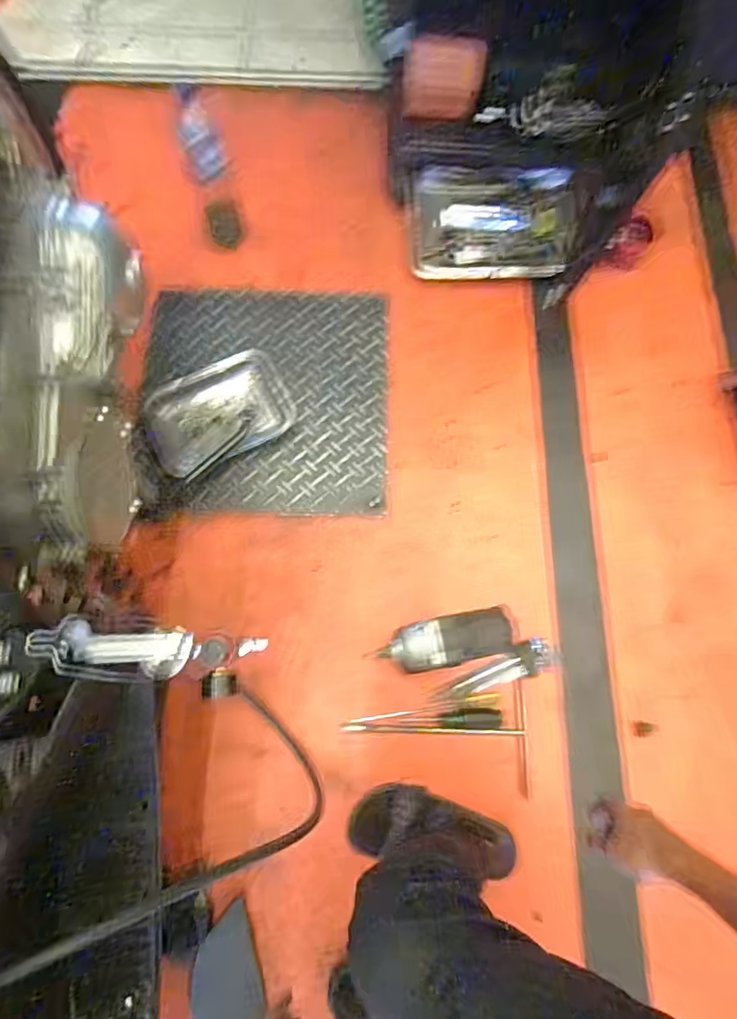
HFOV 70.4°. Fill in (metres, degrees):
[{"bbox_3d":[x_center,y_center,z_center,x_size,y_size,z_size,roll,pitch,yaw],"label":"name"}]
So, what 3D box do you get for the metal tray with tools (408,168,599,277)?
[{"bbox_3d":[0.285,-0.619,1.118,0.376,0.053,0.245,1,85,-3],"label":"metal tray with tools"}]

